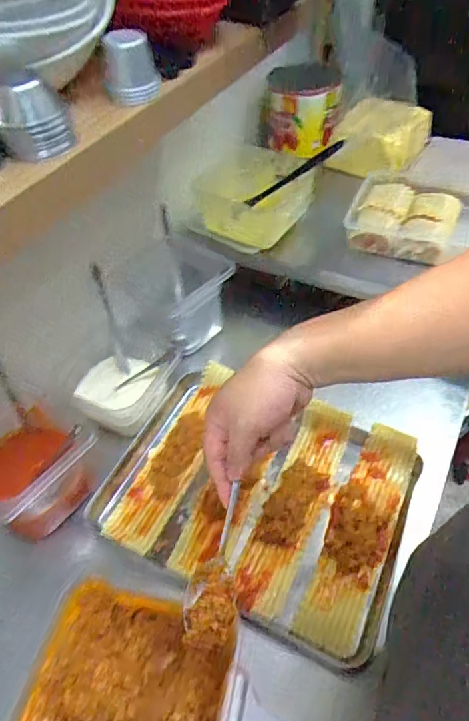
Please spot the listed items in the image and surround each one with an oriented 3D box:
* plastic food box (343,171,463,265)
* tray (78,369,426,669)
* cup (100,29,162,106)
[{"bbox_3d":[0.308,-0.254,0.903,0.183,0.075,0.186,13,51,17],"label":"plastic food box"},{"bbox_3d":[0.029,0.185,0.712,0.410,0.046,0.317,19,53,22],"label":"tray"},{"bbox_3d":[-0.097,-0.274,0.458,0.045,0.053,0.045,-8,48,0],"label":"cup"}]

